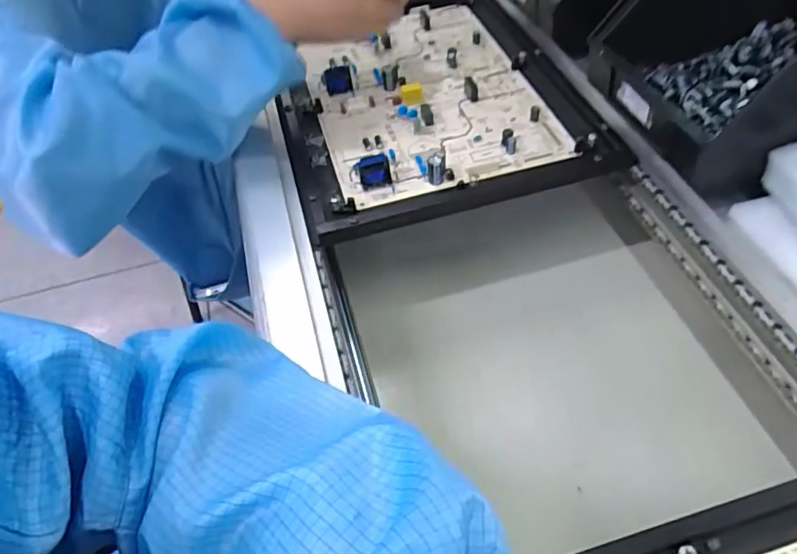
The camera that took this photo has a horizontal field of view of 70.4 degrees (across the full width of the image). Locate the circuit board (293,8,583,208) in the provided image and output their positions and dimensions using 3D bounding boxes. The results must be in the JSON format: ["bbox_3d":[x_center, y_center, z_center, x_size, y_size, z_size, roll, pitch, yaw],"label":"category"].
[{"bbox_3d":[0.020,-0.187,0.547,0.199,0.021,0.285,-14,51,-7],"label":"circuit board"}]

